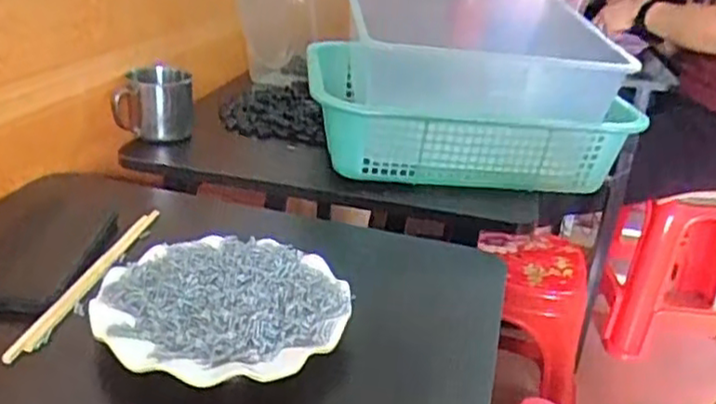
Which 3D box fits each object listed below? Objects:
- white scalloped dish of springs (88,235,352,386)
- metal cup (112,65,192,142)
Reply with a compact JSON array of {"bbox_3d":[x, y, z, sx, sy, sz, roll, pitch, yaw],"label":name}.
[{"bbox_3d":[-0.099,0.083,0.531,0.176,0.033,0.169,4,25,-2],"label":"white scalloped dish of springs"},{"bbox_3d":[-0.260,-0.127,0.898,0.092,0.082,0.063,-1,25,-13],"label":"metal cup"}]

